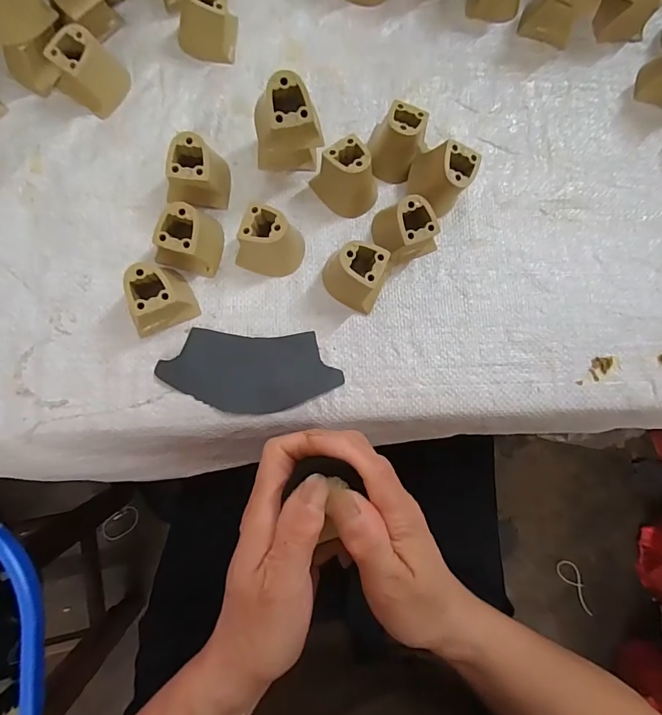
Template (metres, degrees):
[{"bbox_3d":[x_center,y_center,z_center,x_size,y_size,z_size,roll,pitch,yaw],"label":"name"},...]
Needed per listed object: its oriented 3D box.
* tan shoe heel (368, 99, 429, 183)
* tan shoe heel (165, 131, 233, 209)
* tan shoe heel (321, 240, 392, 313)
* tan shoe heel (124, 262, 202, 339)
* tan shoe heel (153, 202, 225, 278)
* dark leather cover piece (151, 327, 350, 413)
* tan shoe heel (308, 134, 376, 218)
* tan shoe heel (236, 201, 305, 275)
[{"bbox_3d":[0.049,-0.160,0.311,0.037,0.037,0.044,20,81,-2],"label":"tan shoe heel"},{"bbox_3d":[-0.096,-0.133,0.295,0.044,0.037,0.043,4,81,-4],"label":"tan shoe heel"},{"bbox_3d":[0.017,-0.060,0.292,0.044,0.037,0.040,24,80,-1],"label":"tan shoe heel"},{"bbox_3d":[-0.117,-0.041,0.276,0.042,0.037,0.037,-24,84,-8],"label":"tan shoe heel"},{"bbox_3d":[-0.099,-0.085,0.287,0.041,0.037,0.041,14,81,-3],"label":"tan shoe heel"},{"bbox_3d":[-0.055,0.010,0.292,0.120,0.004,0.056,1,82,-5],"label":"dark leather cover piece"},{"bbox_3d":[0.015,-0.132,0.304,0.043,0.036,0.043,-39,87,-9],"label":"tan shoe heel"},{"bbox_3d":[-0.042,-0.080,0.291,0.042,0.036,0.036,18,81,-2],"label":"tan shoe heel"}]

